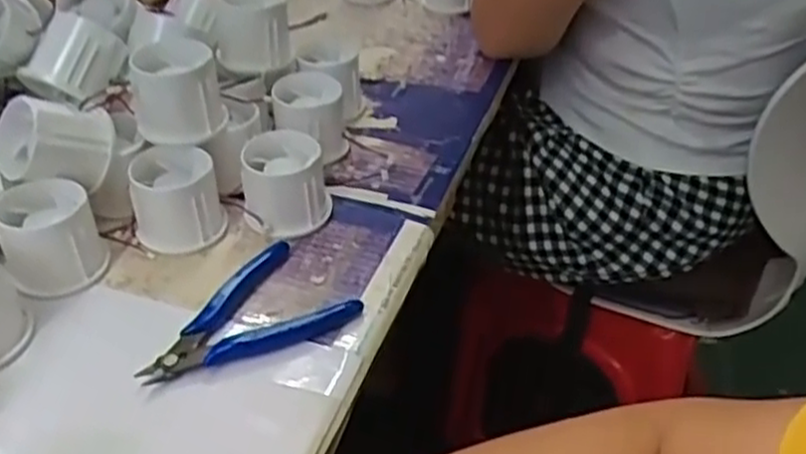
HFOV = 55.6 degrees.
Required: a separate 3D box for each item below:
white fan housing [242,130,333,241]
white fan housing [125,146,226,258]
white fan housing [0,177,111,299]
[{"bbox_3d":[-0.079,-0.030,0.507,0.055,0.050,0.055,-11,40,-10],"label":"white fan housing"},{"bbox_3d":[-0.145,-0.017,0.489,0.056,0.050,0.053,-18,41,-17],"label":"white fan housing"},{"bbox_3d":[-0.211,0.007,0.460,0.054,0.052,0.054,-15,41,-15],"label":"white fan housing"}]

